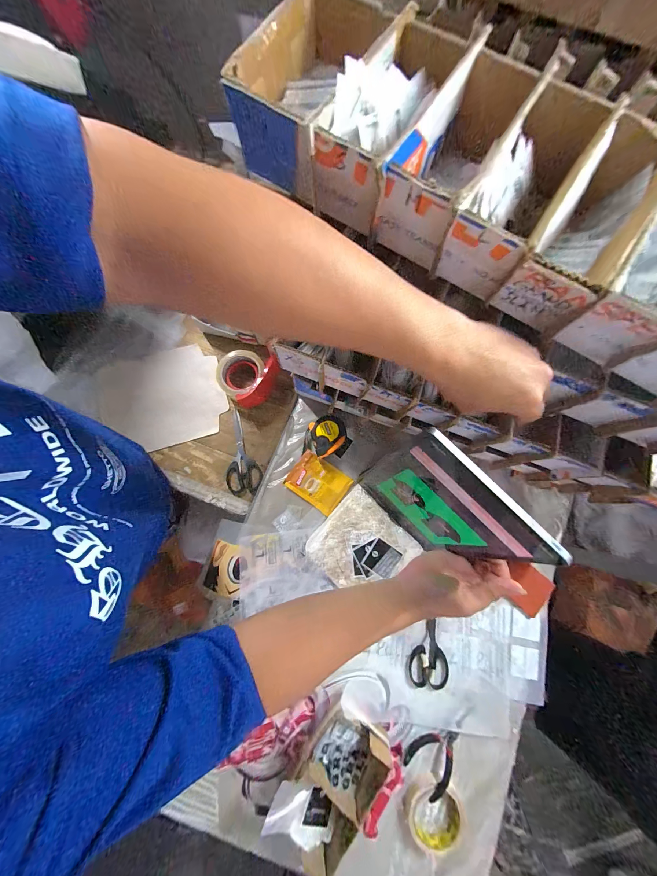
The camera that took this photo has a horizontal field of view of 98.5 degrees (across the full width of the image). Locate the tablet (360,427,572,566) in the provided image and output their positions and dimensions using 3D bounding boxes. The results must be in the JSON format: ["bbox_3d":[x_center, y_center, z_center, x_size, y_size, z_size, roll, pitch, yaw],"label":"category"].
[{"bbox_3d":[0.127,0.086,0.355,0.011,0.249,0.165,-42,80,-19],"label":"tablet"}]

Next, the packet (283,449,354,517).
[{"bbox_3d":[-0.020,0.088,0.559,0.111,0.011,0.085,35,79,6],"label":"packet"}]

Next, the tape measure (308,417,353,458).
[{"bbox_3d":[0.006,-0.004,0.559,0.086,0.044,0.078,-17,78,-5],"label":"tape measure"}]

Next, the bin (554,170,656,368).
[{"bbox_3d":[0.273,-0.152,0.248,0.068,0.078,0.167,34,80,5],"label":"bin"}]

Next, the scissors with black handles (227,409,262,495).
[{"bbox_3d":[-0.176,0.027,0.594,0.069,0.006,0.174,-2,77,-2],"label":"scissors with black handles"}]

